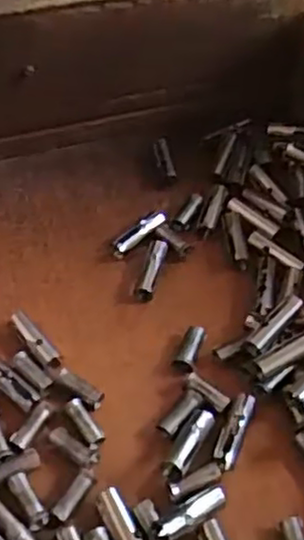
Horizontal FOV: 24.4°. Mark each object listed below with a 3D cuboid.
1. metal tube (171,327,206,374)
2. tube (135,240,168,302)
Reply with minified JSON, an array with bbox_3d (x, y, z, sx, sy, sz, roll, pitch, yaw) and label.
[{"bbox_3d":[0.020,0.041,0.370,0.011,0.008,0.027,16,59,15],"label":"metal tube"},{"bbox_3d":[0.000,-0.002,0.397,0.010,0.012,0.039,12,58,11],"label":"tube"}]

